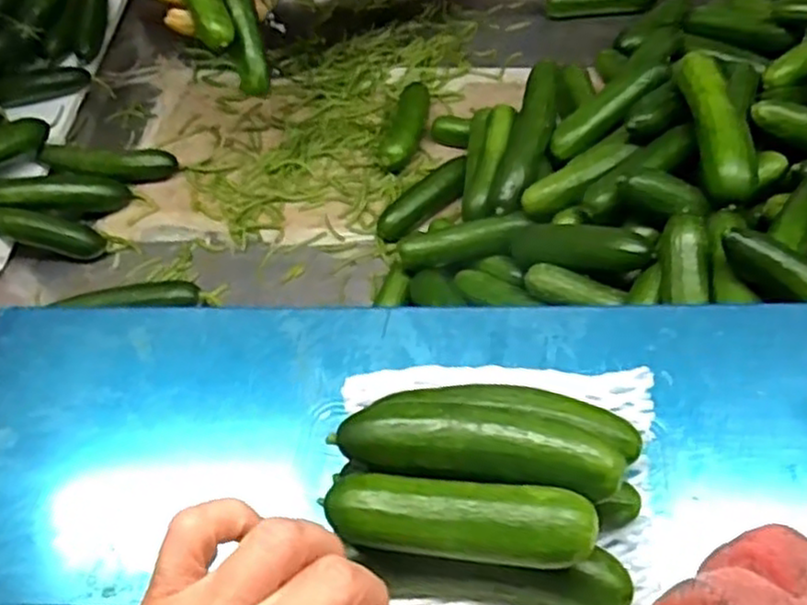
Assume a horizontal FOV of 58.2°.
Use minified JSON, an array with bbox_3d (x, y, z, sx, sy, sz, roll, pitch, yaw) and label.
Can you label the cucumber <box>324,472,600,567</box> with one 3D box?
[{"bbox_3d":[0.020,0.082,0.279,0.102,0.024,0.027,6,59,6],"label":"cucumber"}]

